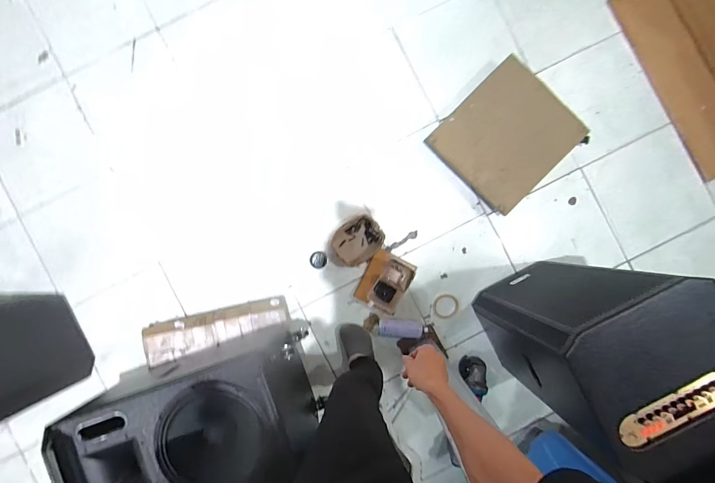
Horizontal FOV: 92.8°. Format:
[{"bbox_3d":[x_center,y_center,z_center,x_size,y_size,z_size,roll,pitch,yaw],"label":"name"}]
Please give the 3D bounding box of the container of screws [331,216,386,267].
[{"bbox_3d":[-0.002,-0.001,1.289,0.164,0.059,0.195,45,90,0],"label":"container of screws"}]

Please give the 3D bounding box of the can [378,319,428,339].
[{"bbox_3d":[0.171,0.325,1.280,0.187,0.067,0.073,0,90,0],"label":"can"}]

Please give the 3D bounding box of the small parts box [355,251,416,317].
[{"bbox_3d":[0.106,0.155,1.270,0.169,0.080,0.209,26,90,0],"label":"small parts box"}]

